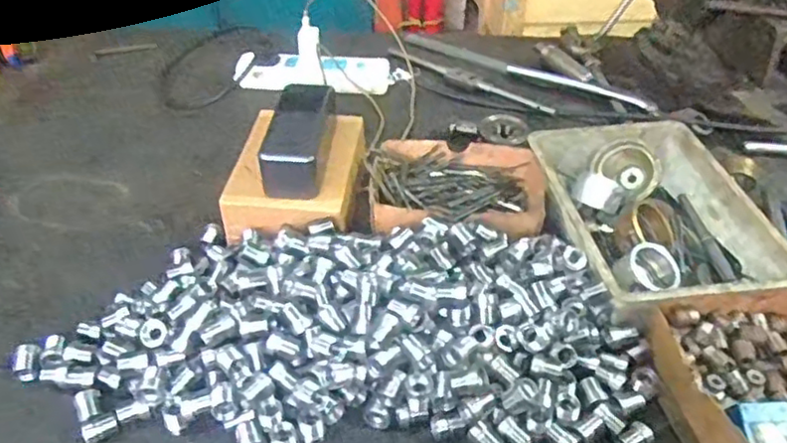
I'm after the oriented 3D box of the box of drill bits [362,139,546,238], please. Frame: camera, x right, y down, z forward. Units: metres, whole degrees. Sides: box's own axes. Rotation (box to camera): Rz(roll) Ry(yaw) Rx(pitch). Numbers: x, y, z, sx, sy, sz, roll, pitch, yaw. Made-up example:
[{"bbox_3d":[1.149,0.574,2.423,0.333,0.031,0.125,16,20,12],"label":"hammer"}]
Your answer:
[{"bbox_3d":[0.065,-0.030,0.680,0.175,0.043,0.136,0,39,-1],"label":"box of drill bits"}]

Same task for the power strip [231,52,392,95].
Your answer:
[{"bbox_3d":[-0.112,-0.198,0.896,0.209,0.043,0.062,5,39,4],"label":"power strip"}]

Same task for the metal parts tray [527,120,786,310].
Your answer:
[{"bbox_3d":[0.240,-0.001,0.636,0.170,0.068,0.246,-5,40,-7],"label":"metal parts tray"}]

